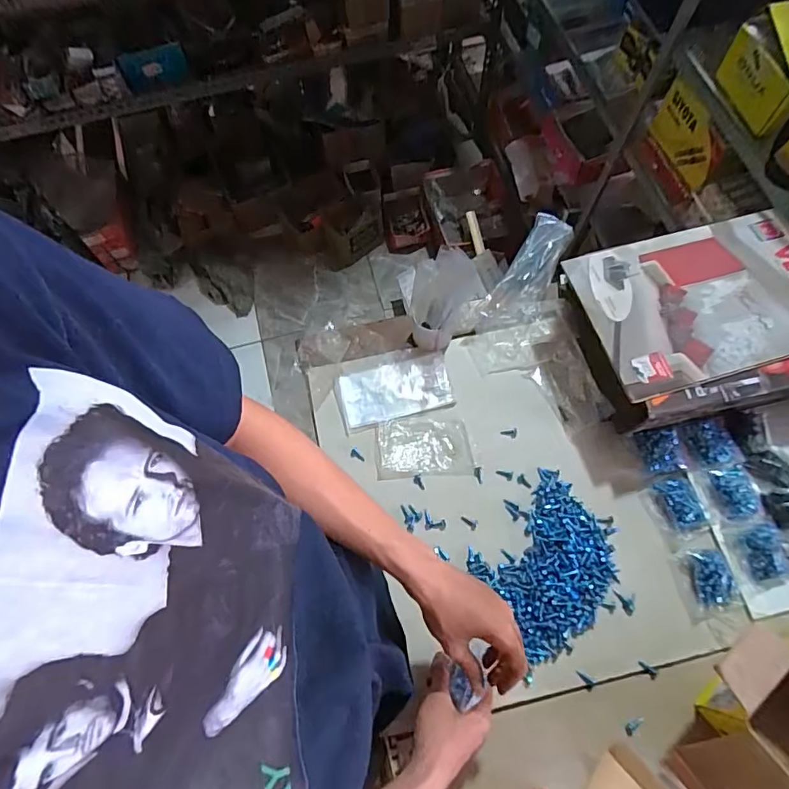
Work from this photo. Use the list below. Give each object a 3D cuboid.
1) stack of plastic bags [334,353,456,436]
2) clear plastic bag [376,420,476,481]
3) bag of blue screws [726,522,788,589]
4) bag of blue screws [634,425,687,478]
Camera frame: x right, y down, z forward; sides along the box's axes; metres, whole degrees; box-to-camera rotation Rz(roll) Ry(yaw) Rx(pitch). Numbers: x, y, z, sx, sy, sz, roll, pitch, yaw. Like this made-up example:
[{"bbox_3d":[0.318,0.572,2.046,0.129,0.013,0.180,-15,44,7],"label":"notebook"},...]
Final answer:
[{"bbox_3d":[0.000,-0.005,0.714,0.160,0.011,0.083,-13,68,-3],"label":"stack of plastic bags"},{"bbox_3d":[0.041,0.073,0.684,0.127,0.011,0.080,-4,68,0],"label":"clear plastic bag"},{"bbox_3d":[0.454,0.196,0.612,0.053,0.021,0.069,-19,69,-6],"label":"bag of blue screws"},{"bbox_3d":[0.352,0.076,0.661,0.055,0.017,0.059,-11,68,-3],"label":"bag of blue screws"}]

